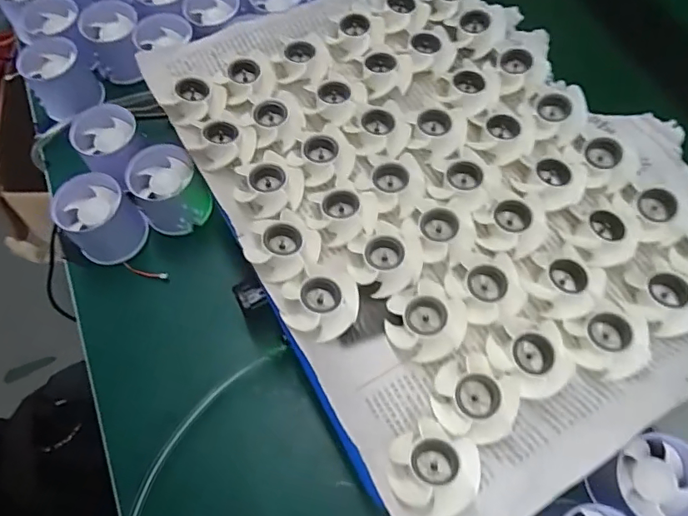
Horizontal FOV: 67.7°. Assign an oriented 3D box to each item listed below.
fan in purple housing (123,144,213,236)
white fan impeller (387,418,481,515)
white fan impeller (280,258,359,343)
[{"bbox_3d":[-0.141,-0.054,0.416,0.054,0.042,0.056,0,64,1],"label":"fan in purple housing"},{"bbox_3d":[0.044,0.103,0.251,0.043,0.010,0.039,29,68,14],"label":"white fan impeller"},{"bbox_3d":[-0.014,0.024,0.294,0.043,0.015,0.044,0,64,1],"label":"white fan impeller"}]

